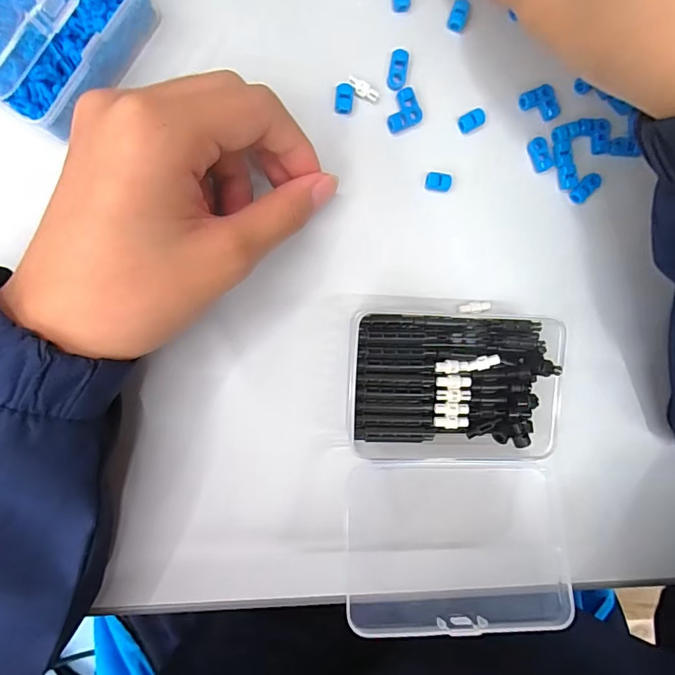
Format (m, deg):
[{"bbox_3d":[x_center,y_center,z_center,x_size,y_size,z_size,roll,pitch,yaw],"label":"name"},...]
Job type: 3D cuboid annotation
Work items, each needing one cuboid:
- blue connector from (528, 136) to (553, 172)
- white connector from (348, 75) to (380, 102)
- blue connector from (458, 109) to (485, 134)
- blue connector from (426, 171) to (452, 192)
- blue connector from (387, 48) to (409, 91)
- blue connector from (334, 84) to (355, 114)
[{"bbox_3d":[0.097,-0.088,0.219,0.008,0.005,0.016,-22,97,-5],"label":"blue connector"},{"bbox_3d":[0.012,-0.112,0.205,0.016,0.005,0.005,25,91,-9],"label":"white connector"},{"bbox_3d":[0.063,-0.101,0.213,0.012,0.004,0.007,-28,97,-5],"label":"blue connector"},{"bbox_3d":[0.048,-0.073,0.213,0.012,0.004,0.008,6,93,-8],"label":"blue connector"},{"bbox_3d":[0.028,-0.121,0.207,0.008,0.004,0.017,7,93,-8],"label":"blue connector"},{"bbox_3d":[0.003,-0.107,0.205,0.008,0.004,0.012,2,94,-8],"label":"blue connector"}]

